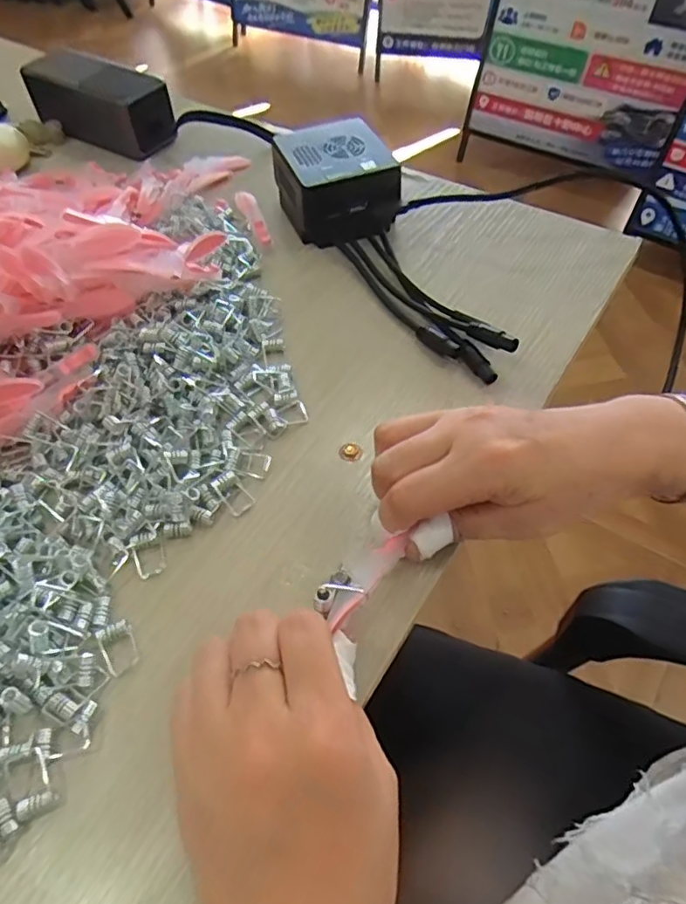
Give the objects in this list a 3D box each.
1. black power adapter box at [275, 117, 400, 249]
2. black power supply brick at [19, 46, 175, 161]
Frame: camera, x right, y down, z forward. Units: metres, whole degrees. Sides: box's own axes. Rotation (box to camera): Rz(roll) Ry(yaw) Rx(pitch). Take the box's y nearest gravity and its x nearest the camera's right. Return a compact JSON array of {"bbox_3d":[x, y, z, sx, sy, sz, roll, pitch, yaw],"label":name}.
[{"bbox_3d":[-0.005,-0.199,0.435,0.076,0.045,0.085,-18,59,-13],"label":"black power adapter box"},{"bbox_3d":[-0.213,-0.308,0.518,0.135,0.047,0.054,28,60,16],"label":"black power supply brick"}]

